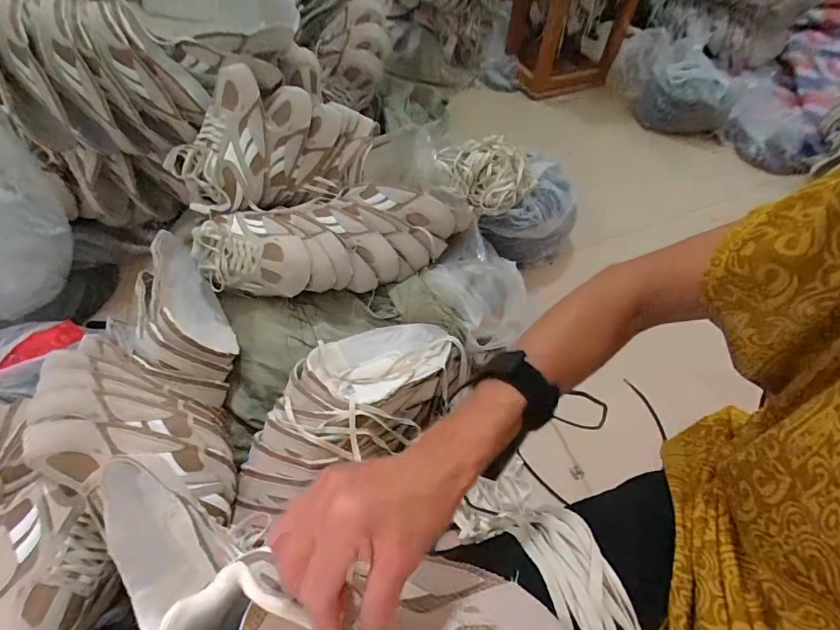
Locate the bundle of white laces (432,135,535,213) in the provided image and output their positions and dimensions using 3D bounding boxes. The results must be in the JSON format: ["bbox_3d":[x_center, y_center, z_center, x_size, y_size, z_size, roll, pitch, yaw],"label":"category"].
[{"bbox_3d":[0.126,-0.275,0.855,0.197,0.094,0.143,14,54,8],"label":"bundle of white laces"}]

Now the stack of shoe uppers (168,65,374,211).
[{"bbox_3d":[-0.254,-0.312,0.781,0.382,0.181,0.146,-16,56,-14],"label":"stack of shoe uppers"}]

